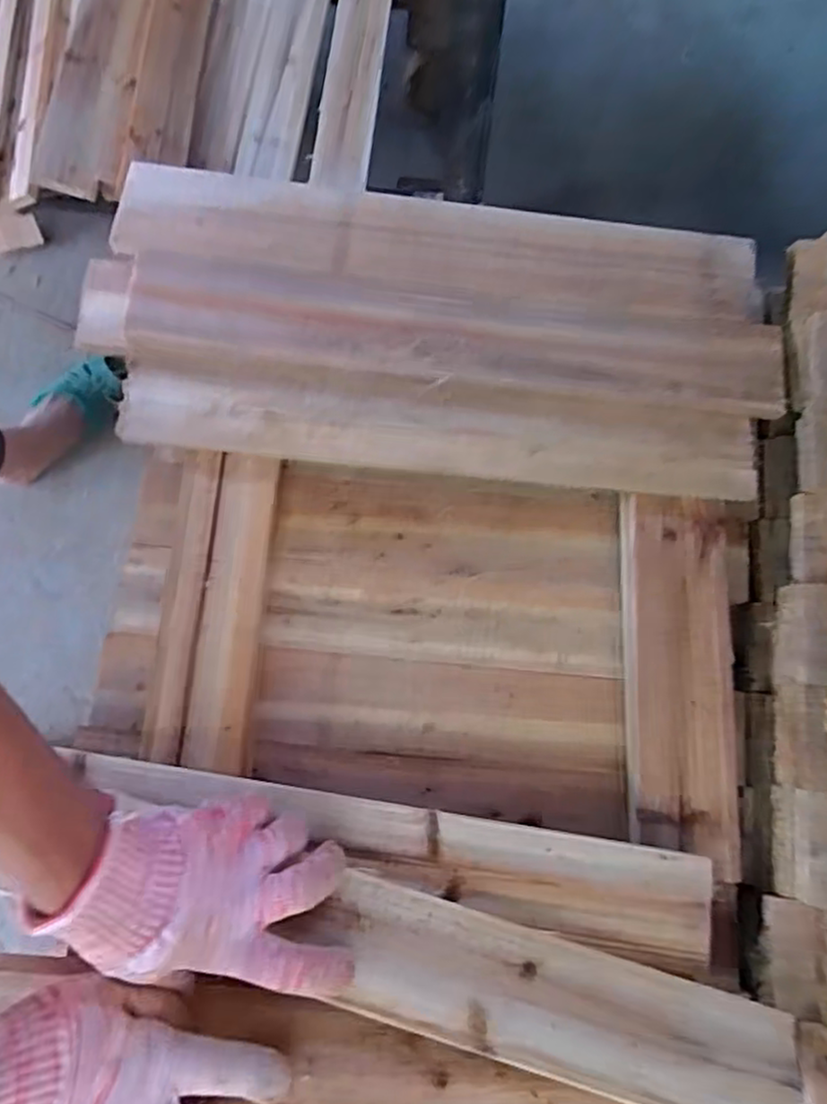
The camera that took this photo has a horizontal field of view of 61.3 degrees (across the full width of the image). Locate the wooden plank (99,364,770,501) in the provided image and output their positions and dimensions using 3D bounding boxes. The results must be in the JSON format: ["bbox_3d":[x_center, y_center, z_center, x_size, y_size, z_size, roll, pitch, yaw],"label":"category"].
[{"bbox_3d":[0.019,-0.090,0.540,0.480,0.011,0.060,5,93,-1],"label":"wooden plank"}]

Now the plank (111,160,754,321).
[{"bbox_3d":[0.017,-0.237,0.546,0.492,0.017,0.074,7,76,0],"label":"plank"}]

